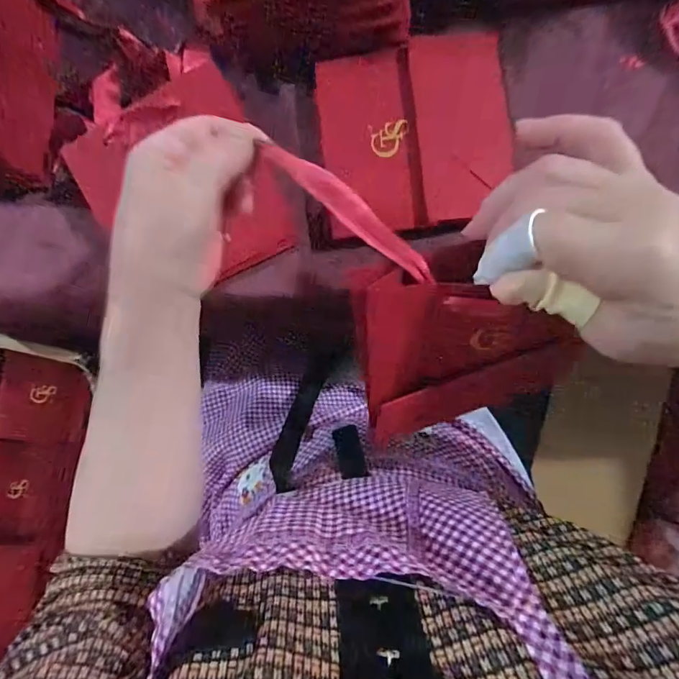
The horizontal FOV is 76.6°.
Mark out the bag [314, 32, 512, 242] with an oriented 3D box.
[{"bbox_3d":[0.057,-0.153,0.320,0.137,0.019,0.135,-5,87,8],"label":"bag"}]

